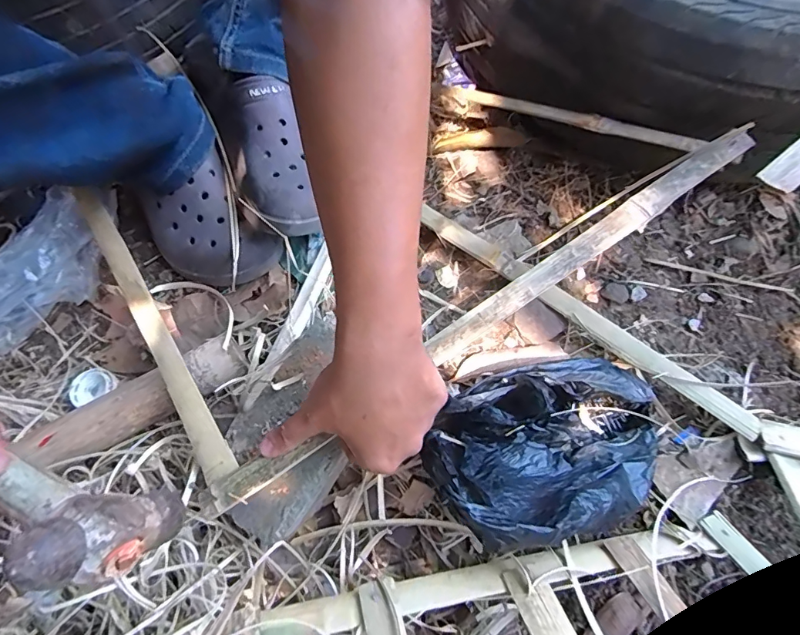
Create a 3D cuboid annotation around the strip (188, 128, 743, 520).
[{"bbox_3d":[0.068,-0.003,0.341,0.494,0.008,0.022,-34,74,-4],"label":"strip"}]

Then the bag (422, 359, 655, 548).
[{"bbox_3d":[0.121,0.102,0.362,0.205,0.106,0.128,-12,71,-5],"label":"bag"}]

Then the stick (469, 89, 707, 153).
[{"bbox_3d":[0.157,-0.187,0.416,0.222,0.013,0.015,28,71,25],"label":"stick"}]

